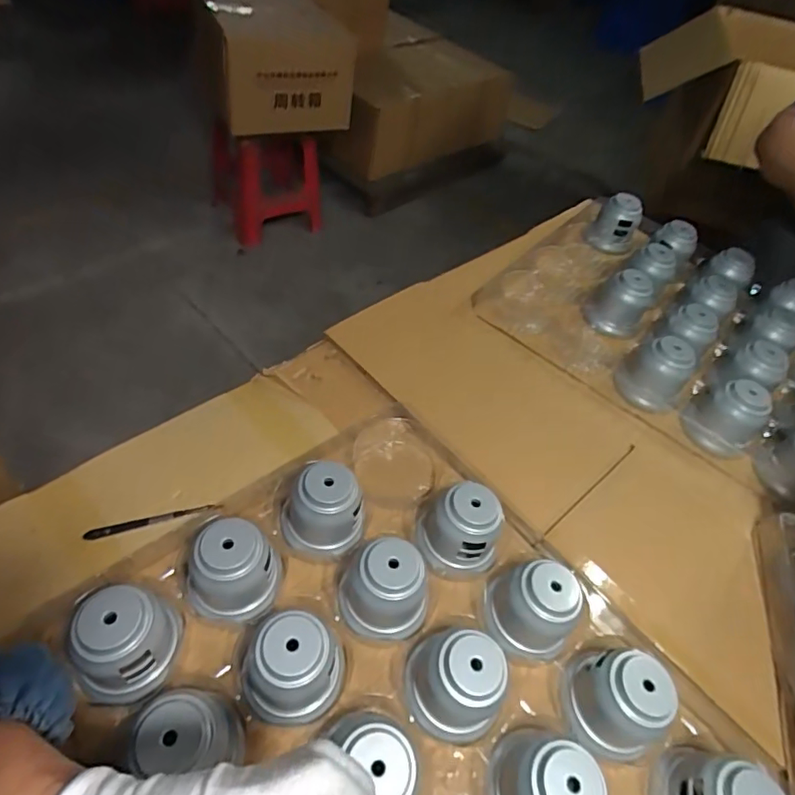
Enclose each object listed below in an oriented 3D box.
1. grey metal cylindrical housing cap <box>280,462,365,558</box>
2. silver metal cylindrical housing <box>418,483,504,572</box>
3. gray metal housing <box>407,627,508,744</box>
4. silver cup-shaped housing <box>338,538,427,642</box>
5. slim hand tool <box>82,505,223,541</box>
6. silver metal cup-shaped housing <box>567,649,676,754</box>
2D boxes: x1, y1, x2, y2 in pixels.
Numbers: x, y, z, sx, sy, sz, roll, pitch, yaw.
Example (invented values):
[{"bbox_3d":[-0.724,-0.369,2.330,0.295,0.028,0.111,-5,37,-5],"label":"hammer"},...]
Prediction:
[{"bbox_3d":[-0.079,0.118,0.557,0.088,0.084,0.074,3,51,-7],"label":"grey metal cylindrical housing cap"},{"bbox_3d":[0.068,0.139,0.569,0.084,0.079,0.073,7,51,-4],"label":"silver metal cylindrical housing"},{"bbox_3d":[0.049,0.251,0.471,0.077,0.078,0.073,18,51,5],"label":"gray metal housing"},{"bbox_3d":[-0.012,0.186,0.514,0.087,0.083,0.076,3,51,-7],"label":"silver cup-shaped housing"},{"bbox_3d":[-0.260,0.130,0.571,0.134,0.007,0.011,-11,54,-14],"label":"slim hand tool"},{"bbox_3d":[0.197,0.269,0.481,0.064,0.077,0.068,5,51,-6],"label":"silver metal cup-shaped housing"}]

